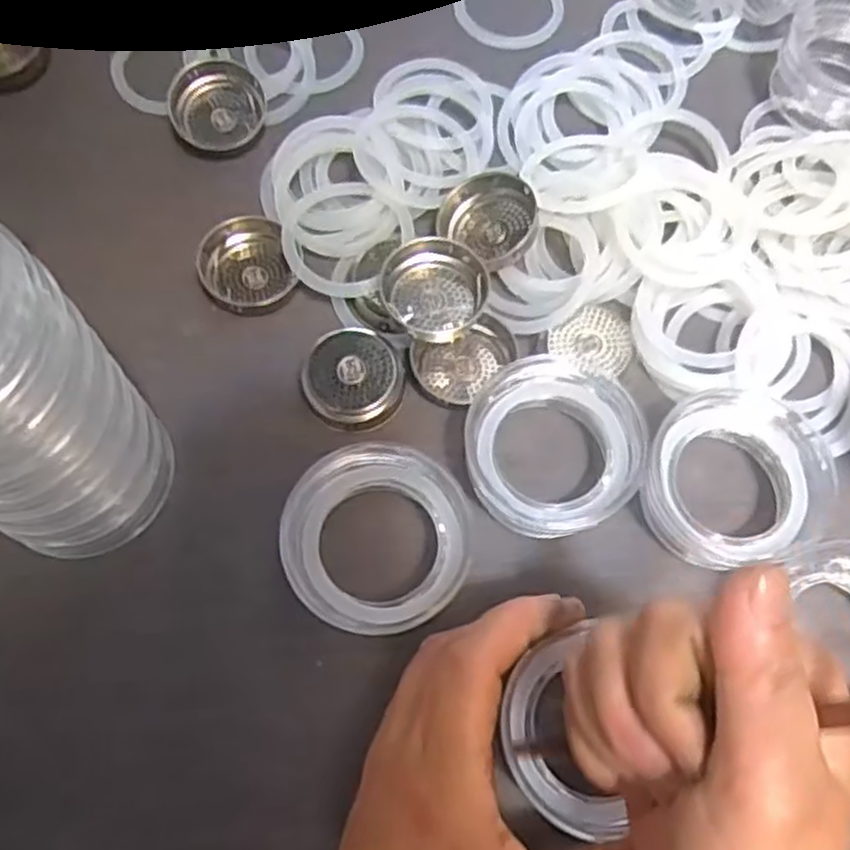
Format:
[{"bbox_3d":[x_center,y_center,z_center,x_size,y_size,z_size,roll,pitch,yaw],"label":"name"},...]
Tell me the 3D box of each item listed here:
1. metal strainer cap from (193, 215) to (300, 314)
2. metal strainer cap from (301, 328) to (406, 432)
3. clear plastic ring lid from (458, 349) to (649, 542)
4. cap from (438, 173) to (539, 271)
[{"bbox_3d":[-0.080,-0.072,0.352,0.039,0.017,0.041,0,69,-1],"label":"metal strainer cap"},{"bbox_3d":[-0.030,-0.020,0.333,0.041,0.012,0.040,0,69,-1],"label":"metal strainer cap"},{"bbox_3d":[0.052,0.005,0.317,0.072,0.018,0.071,0,69,-1],"label":"clear plastic ring lid"},{"bbox_3d":[0.028,-0.092,0.358,0.044,0.017,0.038,9,69,2],"label":"cap"}]

